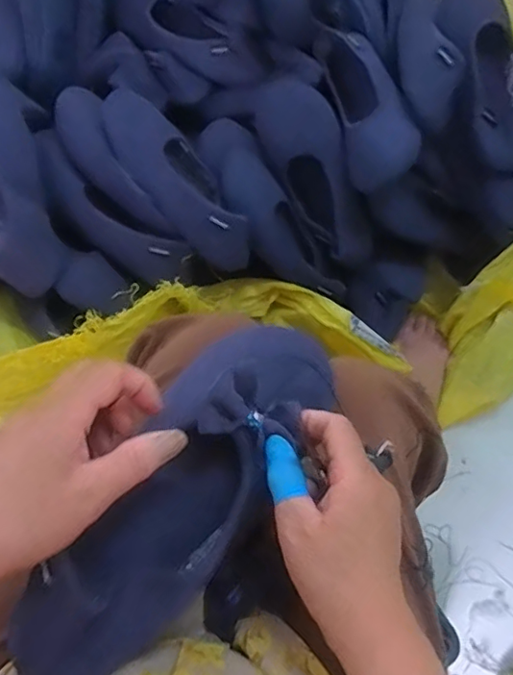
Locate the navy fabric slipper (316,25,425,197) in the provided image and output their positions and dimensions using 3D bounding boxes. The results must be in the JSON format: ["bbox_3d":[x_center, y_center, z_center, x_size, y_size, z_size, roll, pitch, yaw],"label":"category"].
[{"bbox_3d":[0.140,-0.302,0.708,0.079,0.060,0.229,-13,76,-2],"label":"navy fabric slipper"}]

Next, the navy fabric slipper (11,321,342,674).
[{"bbox_3d":[-0.044,0.092,0.332,0.089,0.063,0.244,34,74,9],"label":"navy fabric slipper"}]

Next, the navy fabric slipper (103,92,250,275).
[{"bbox_3d":[-0.095,-0.191,0.673,0.085,0.070,0.253,-38,95,-8],"label":"navy fabric slipper"}]

